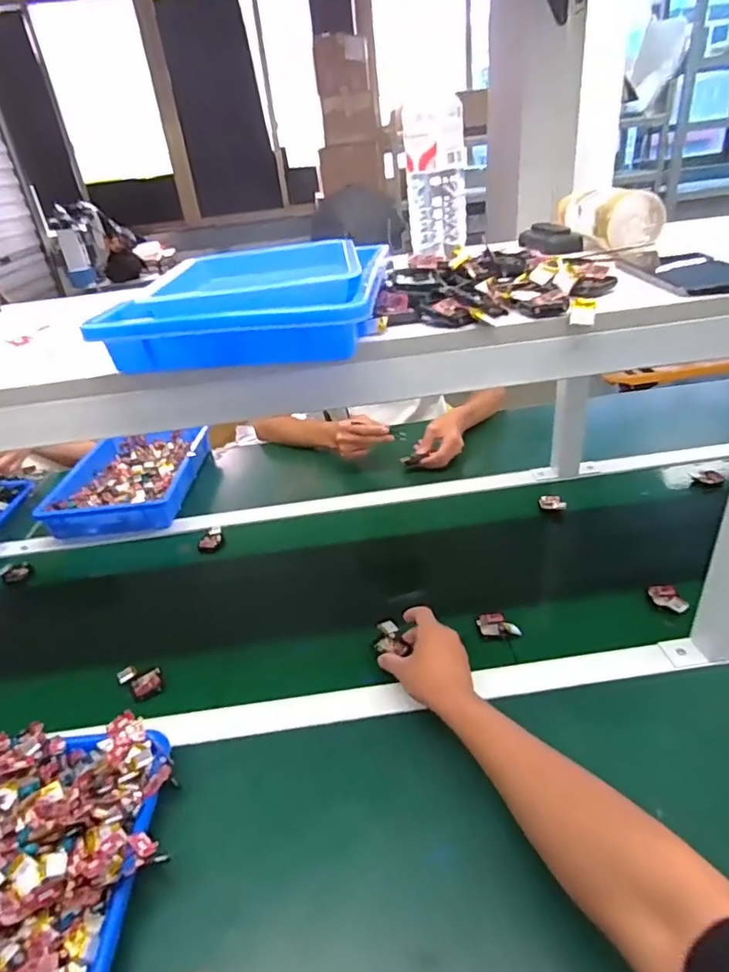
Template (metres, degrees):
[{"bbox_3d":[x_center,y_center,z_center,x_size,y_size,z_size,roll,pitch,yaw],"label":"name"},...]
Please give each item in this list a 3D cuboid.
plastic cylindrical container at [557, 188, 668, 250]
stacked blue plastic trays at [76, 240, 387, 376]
[{"bbox_3d":[0.299,-0.333,0.684,0.073,0.054,0.135,-8,32,-2],"label":"plastic cylindrical container"},{"bbox_3d":[-0.096,-0.168,0.506,0.211,0.045,0.226,-2,32,8],"label":"stacked blue plastic trays"}]

